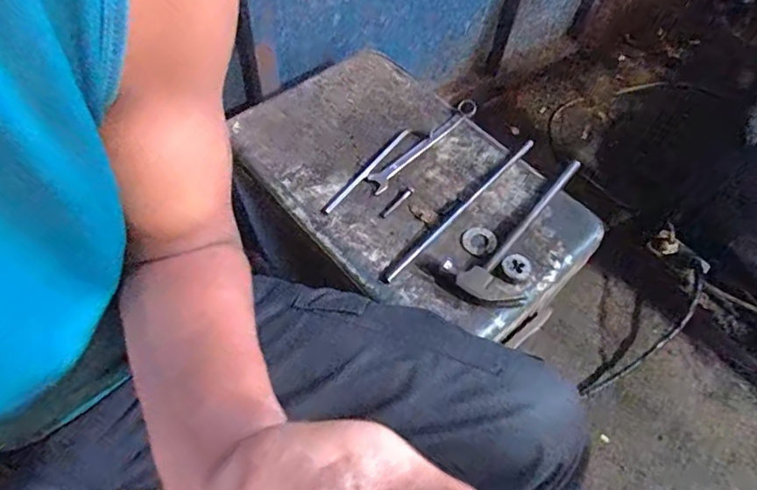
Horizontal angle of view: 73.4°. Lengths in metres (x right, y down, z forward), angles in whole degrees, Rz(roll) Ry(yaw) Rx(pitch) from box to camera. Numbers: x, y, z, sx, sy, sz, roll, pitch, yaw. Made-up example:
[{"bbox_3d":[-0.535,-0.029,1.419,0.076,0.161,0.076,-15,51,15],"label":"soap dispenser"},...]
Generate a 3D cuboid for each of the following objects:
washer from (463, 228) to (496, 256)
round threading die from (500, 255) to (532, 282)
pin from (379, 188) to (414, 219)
[{"bbox_3d":[0.131,-0.005,0.659,0.042,0.005,0.039,3,58,-4],"label":"washer"},{"bbox_3d":[0.172,0.028,0.628,0.033,0.008,0.035,3,58,-4],"label":"round threading die"},{"bbox_3d":[0.025,-0.058,0.695,0.011,0.004,0.066,39,64,17],"label":"pin"}]

